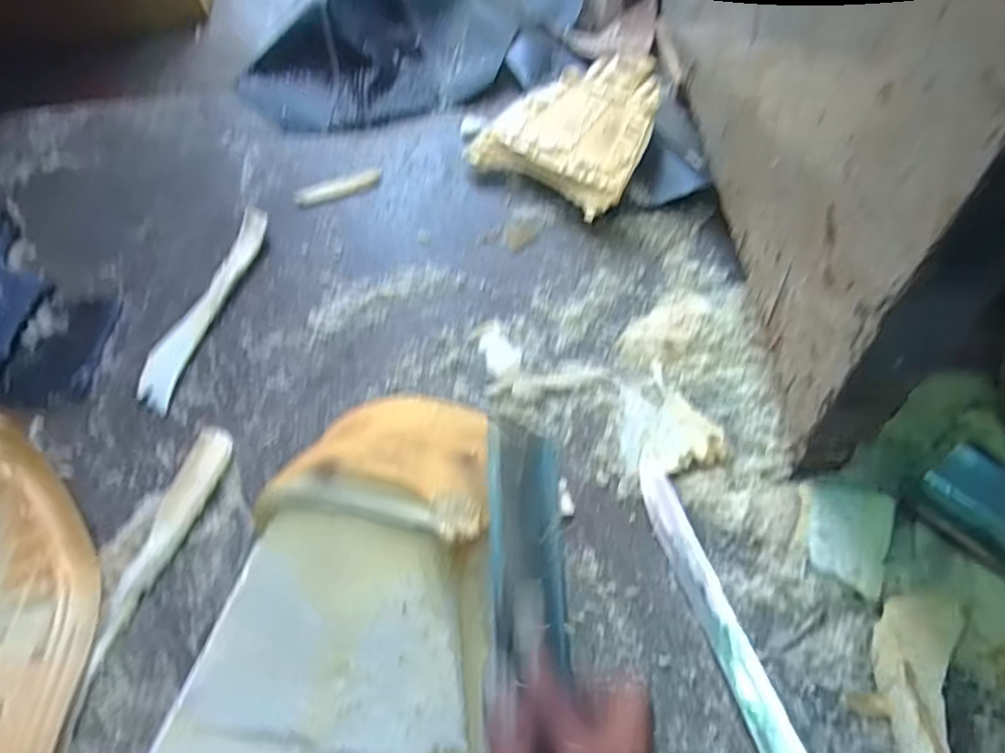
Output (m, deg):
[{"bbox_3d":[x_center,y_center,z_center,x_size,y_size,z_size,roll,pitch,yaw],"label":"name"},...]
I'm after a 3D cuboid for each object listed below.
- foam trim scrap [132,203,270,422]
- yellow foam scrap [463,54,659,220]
[{"bbox_3d":[-0.310,-0.078,0.672,0.047,0.016,0.242,14,63,11],"label":"foam trim scrap"},{"bbox_3d":[0.087,-0.271,0.714,0.179,0.074,0.182,35,69,21],"label":"yellow foam scrap"}]

